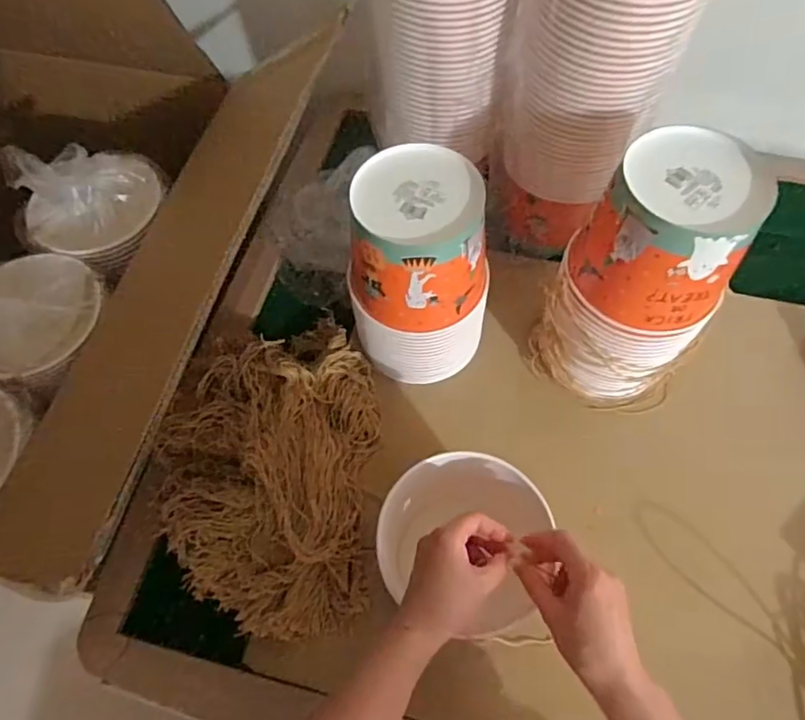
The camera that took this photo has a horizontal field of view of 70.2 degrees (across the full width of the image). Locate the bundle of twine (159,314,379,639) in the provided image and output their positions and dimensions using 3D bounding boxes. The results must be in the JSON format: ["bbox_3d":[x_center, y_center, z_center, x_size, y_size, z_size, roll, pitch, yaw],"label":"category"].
[{"bbox_3d":[-0.154,0.116,0.655,0.243,0.059,0.351,2,62,3],"label":"bundle of twine"}]

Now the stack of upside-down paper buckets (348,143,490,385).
[{"bbox_3d":[0.021,-0.091,0.648,0.154,0.247,0.139,-2,62,1],"label":"stack of upside-down paper buckets"}]

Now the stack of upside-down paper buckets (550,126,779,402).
[{"bbox_3d":[0.259,-0.078,0.625,0.154,0.289,0.148,35,68,18],"label":"stack of upside-down paper buckets"}]

